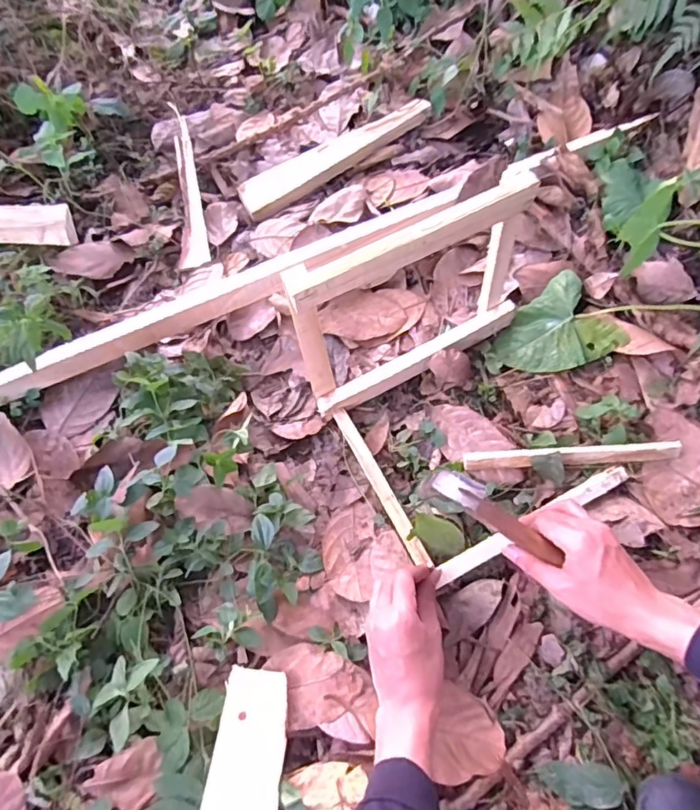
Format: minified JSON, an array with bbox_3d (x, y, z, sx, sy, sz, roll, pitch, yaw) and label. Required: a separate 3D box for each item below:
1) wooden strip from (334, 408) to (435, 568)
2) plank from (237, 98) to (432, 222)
[{"bbox_3d":[0.036,0.092,0.653,0.020,0.016,0.212,-22,59,-14],"label":"wooden strip"},{"bbox_3d":[-0.021,-0.420,0.922,0.349,0.027,0.071,-30,67,-3],"label":"plank"}]

